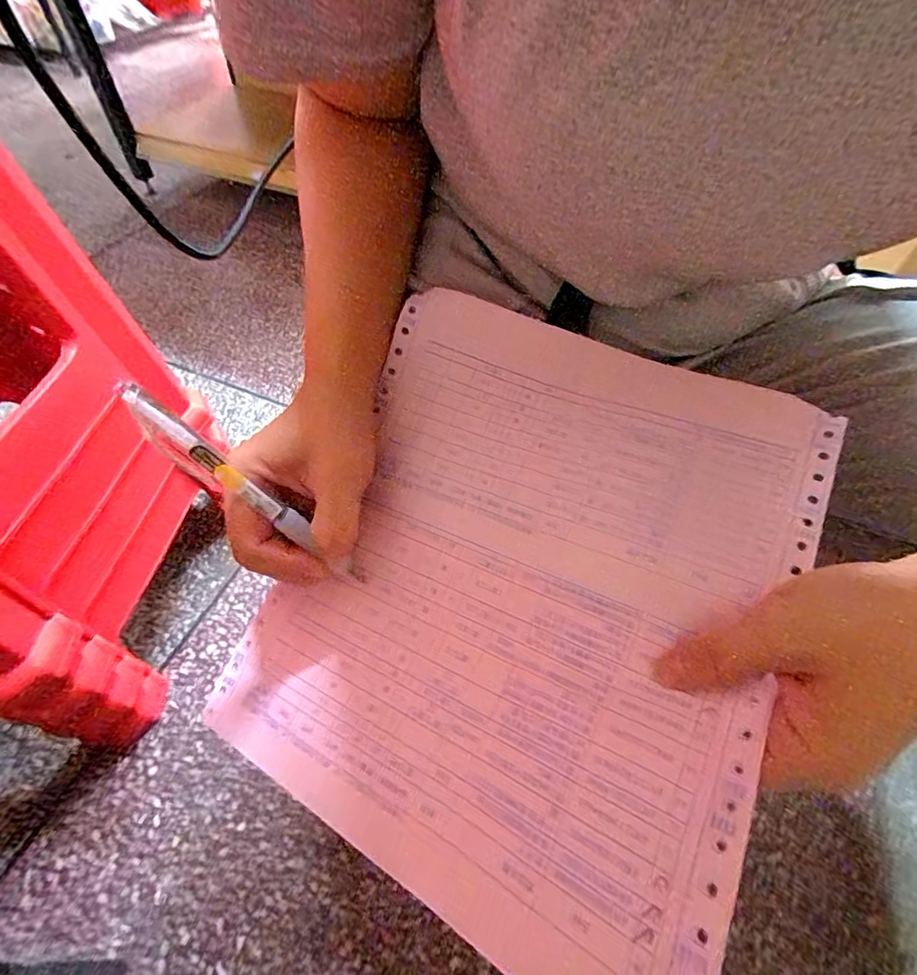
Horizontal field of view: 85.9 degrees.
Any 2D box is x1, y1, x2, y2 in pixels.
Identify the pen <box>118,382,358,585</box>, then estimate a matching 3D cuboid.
[{"bbox_3d":[-0.092,0.006,0.225,0.013,0.137,0.009,-10,42,39],"label":"pen"}]

